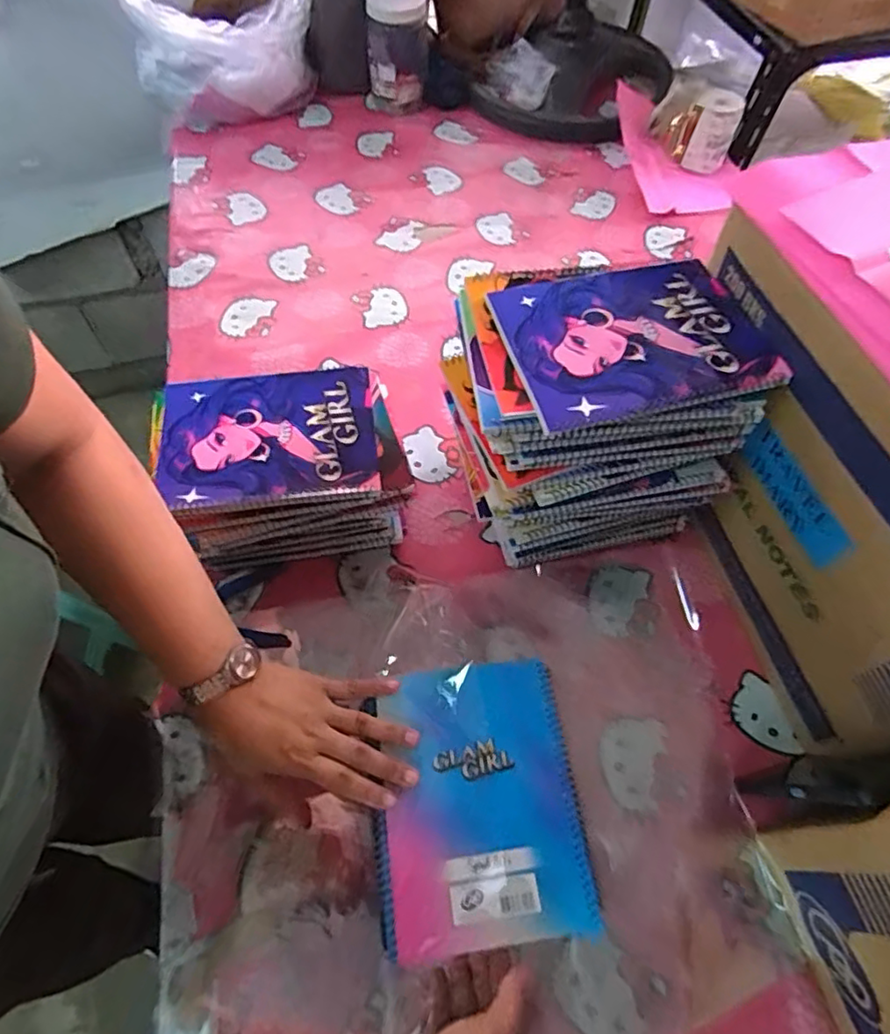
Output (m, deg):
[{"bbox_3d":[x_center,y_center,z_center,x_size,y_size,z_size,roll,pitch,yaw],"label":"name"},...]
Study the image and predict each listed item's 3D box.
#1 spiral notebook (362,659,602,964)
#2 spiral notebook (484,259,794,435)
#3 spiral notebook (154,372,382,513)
[{"bbox_3d":[0.026,0.219,0.459,0.156,0.008,0.193,-5,61,-3],"label":"spiral notebook"},{"bbox_3d":[0.147,-0.146,0.466,0.194,0.008,0.152,-14,62,-8],"label":"spiral notebook"},{"bbox_3d":[-0.166,-0.075,0.552,0.197,0.014,0.146,-6,61,-4],"label":"spiral notebook"}]

